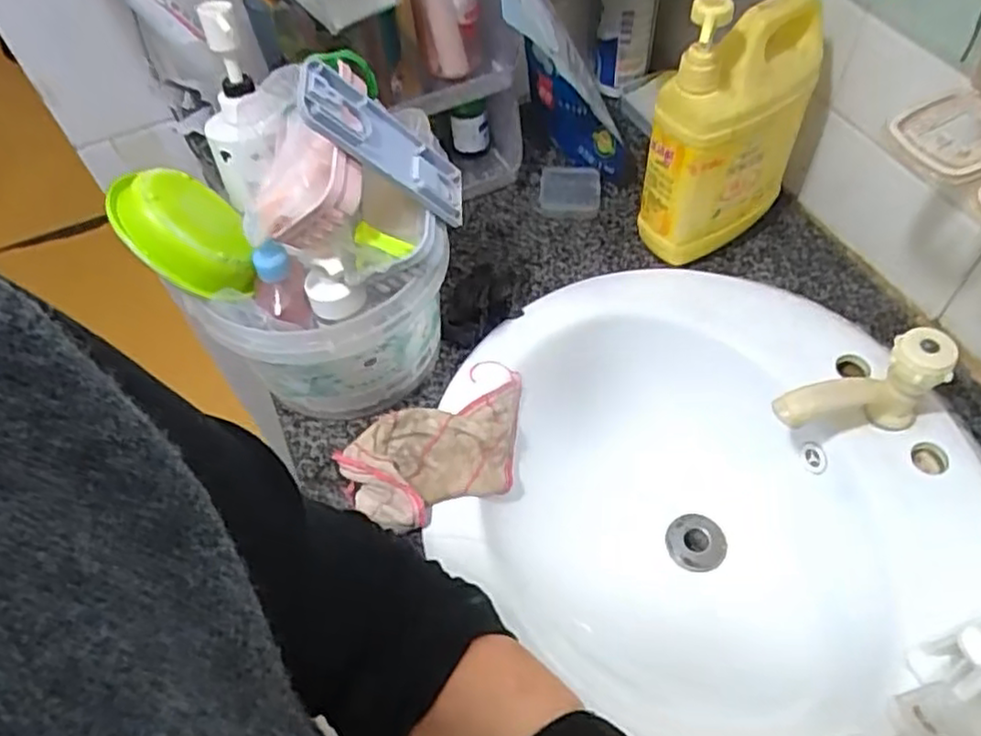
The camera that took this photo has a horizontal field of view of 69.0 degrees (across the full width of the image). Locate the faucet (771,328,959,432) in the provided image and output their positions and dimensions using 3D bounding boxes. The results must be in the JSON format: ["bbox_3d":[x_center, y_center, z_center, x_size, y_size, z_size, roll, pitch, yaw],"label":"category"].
[{"bbox_3d":[0.291,0.028,0.576,0.130,0.111,0.043,-16,57,-10],"label":"faucet"}]

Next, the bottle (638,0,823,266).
[{"bbox_3d":[0.211,-0.209,0.647,0.130,0.248,0.076,-33,62,-20],"label":"bottle"}]

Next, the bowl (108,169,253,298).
[{"bbox_3d":[-0.232,-0.108,0.562,0.122,0.049,0.081,34,26,-8],"label":"bowl"}]

